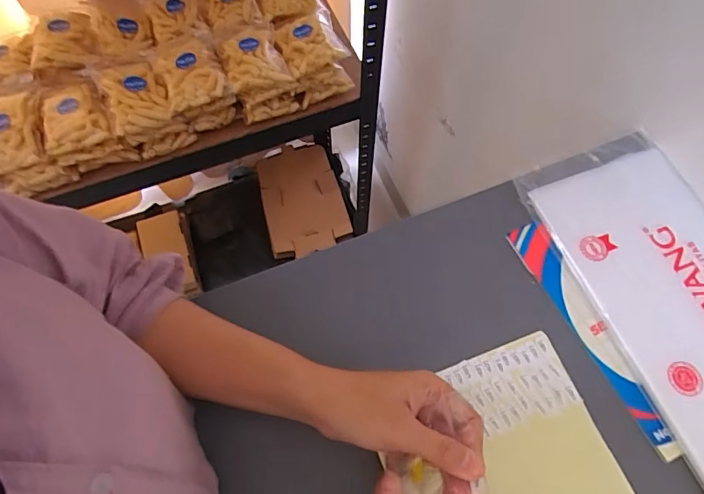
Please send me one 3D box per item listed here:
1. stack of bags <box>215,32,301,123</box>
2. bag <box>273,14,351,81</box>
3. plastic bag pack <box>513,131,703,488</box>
[{"bbox_3d":[-0.140,-0.255,0.683,0.091,0.087,0.104,-21,68,-9],"label":"stack of bags"},{"bbox_3d":[-0.064,-0.301,0.676,0.082,0.032,0.093,-22,68,-9],"label":"bag"},{"bbox_3d":[0.287,0.060,0.380,0.148,0.014,0.350,-19,69,-9],"label":"plastic bag pack"}]

